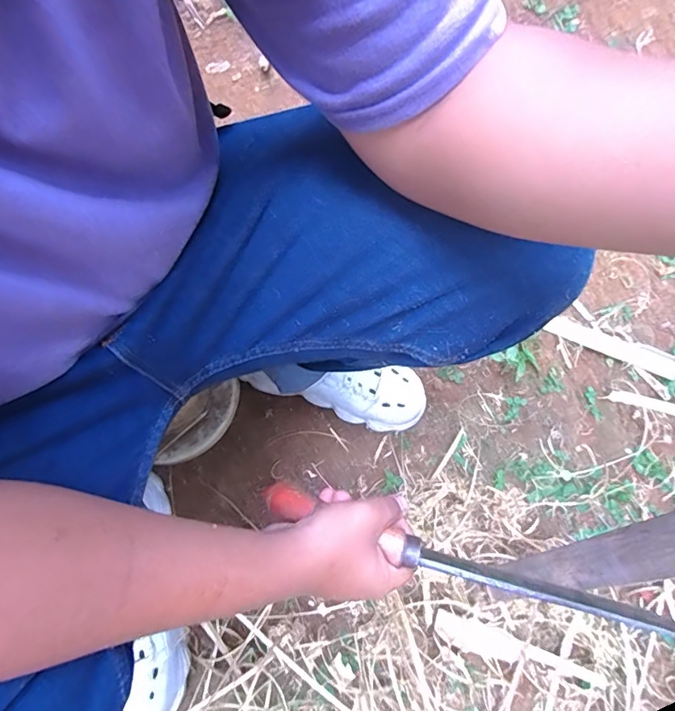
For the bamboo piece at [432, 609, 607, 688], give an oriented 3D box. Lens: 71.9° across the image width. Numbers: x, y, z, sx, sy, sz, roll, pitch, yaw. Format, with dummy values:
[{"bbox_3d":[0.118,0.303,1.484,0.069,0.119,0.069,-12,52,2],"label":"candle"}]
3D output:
[{"bbox_3d":[0.206,0.340,0.539,0.189,0.019,0.033,14,68,7],"label":"bamboo piece"}]

